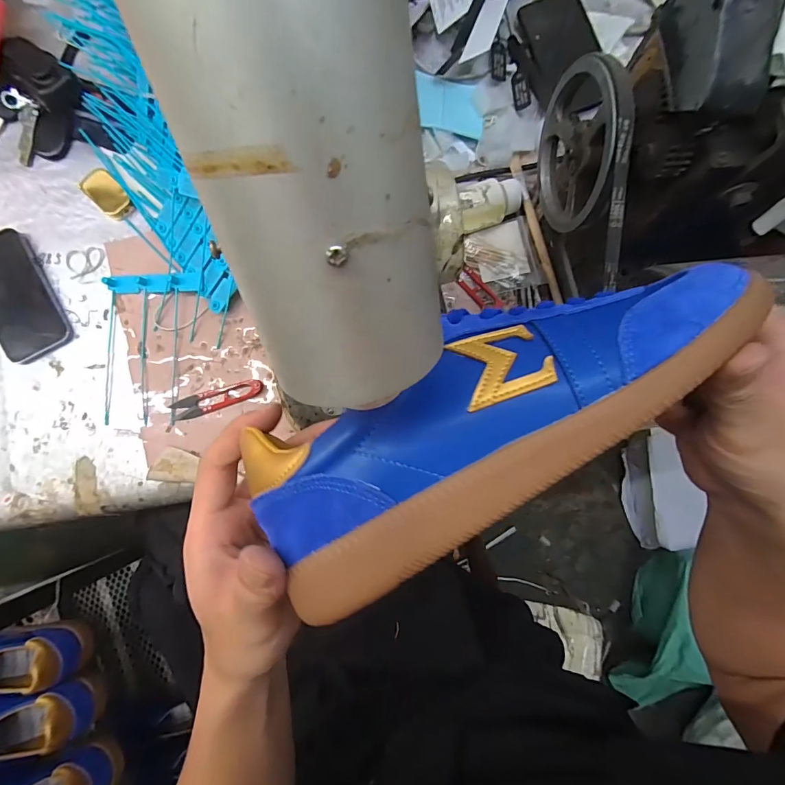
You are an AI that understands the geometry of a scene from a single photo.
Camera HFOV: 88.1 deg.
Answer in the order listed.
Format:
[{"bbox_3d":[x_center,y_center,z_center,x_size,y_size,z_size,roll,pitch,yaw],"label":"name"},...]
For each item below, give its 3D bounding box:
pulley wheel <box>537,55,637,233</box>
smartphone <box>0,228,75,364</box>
[{"bbox_3d":[0.148,-0.194,0.322,0.014,0.120,0.117,-7,84,-2],"label":"pulley wheel"},{"bbox_3d":[-0.422,-0.109,0.454,0.075,0.013,0.149,-28,85,-5],"label":"smartphone"}]

